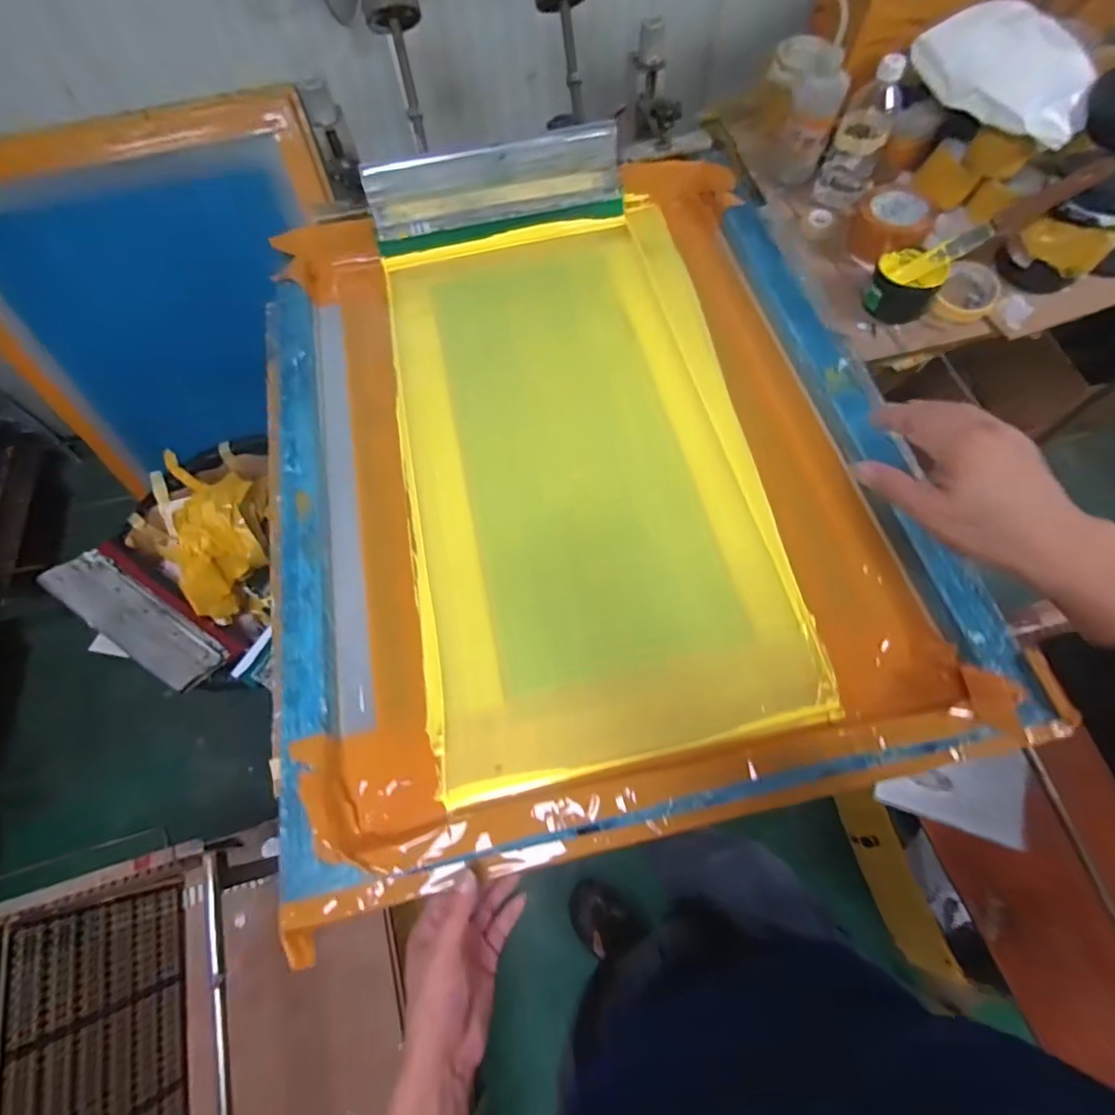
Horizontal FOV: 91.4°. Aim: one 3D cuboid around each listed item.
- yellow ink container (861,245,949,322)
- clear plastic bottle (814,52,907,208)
[{"bbox_3d":[0.494,-0.390,0.776,0.090,0.060,0.093,21,70,11],"label":"yellow ink container"},{"bbox_3d":[0.453,-0.632,0.803,0.072,0.175,0.077,21,70,11],"label":"clear plastic bottle"}]

